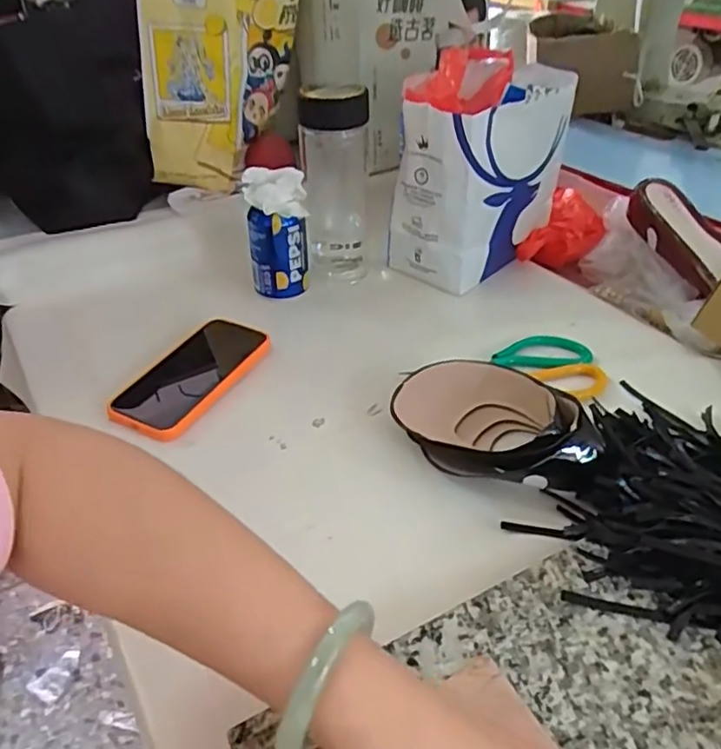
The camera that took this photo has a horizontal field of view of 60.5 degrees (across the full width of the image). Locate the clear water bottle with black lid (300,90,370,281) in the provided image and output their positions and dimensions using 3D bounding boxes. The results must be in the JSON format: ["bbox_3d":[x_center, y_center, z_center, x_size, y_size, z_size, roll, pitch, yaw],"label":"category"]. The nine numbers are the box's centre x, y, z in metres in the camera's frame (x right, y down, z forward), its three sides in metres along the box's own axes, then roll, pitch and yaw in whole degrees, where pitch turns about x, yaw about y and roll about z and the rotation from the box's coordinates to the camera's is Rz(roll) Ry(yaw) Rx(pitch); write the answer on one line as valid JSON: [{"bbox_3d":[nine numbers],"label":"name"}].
[{"bbox_3d":[-0.029,-0.221,0.716,0.071,0.214,0.080,-4,37,-4],"label":"clear water bottle with black lid"}]

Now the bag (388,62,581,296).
[{"bbox_3d":[0.147,-0.234,0.746,0.215,0.203,0.106,-28,45,-31],"label":"bag"}]

